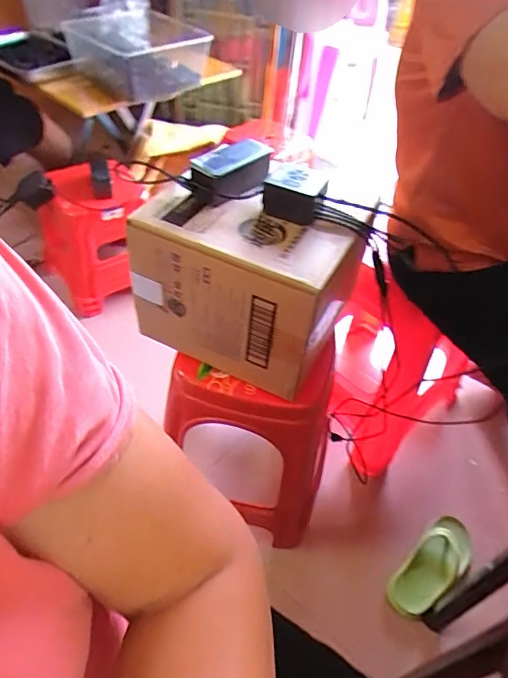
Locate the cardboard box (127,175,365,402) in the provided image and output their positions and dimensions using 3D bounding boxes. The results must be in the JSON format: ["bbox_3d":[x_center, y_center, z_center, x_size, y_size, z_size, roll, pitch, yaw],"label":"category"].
[{"bbox_3d":[-0.024,-0.076,0.728,0.283,0.223,0.140,23,49,15],"label":"cardboard box"}]

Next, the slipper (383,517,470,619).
[{"bbox_3d":[0.371,0.462,0.999,0.246,0.078,0.101,-30,57,-29],"label":"slipper"}]

